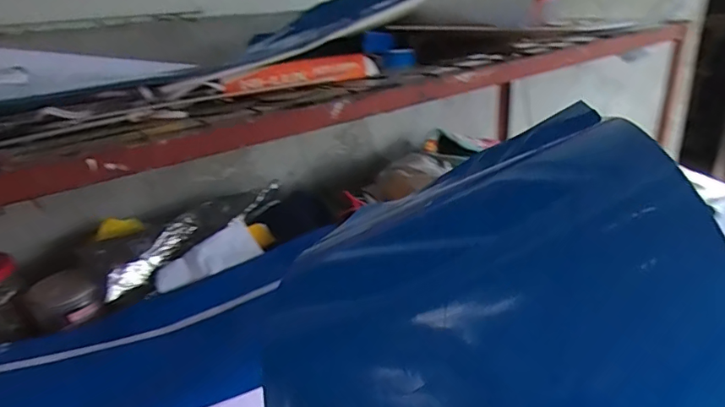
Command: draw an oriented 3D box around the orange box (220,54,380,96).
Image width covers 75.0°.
[{"bbox_3d":[-0.066,-0.156,0.569,0.196,0.029,0.033,-16,26,-24],"label":"orange box"}]

